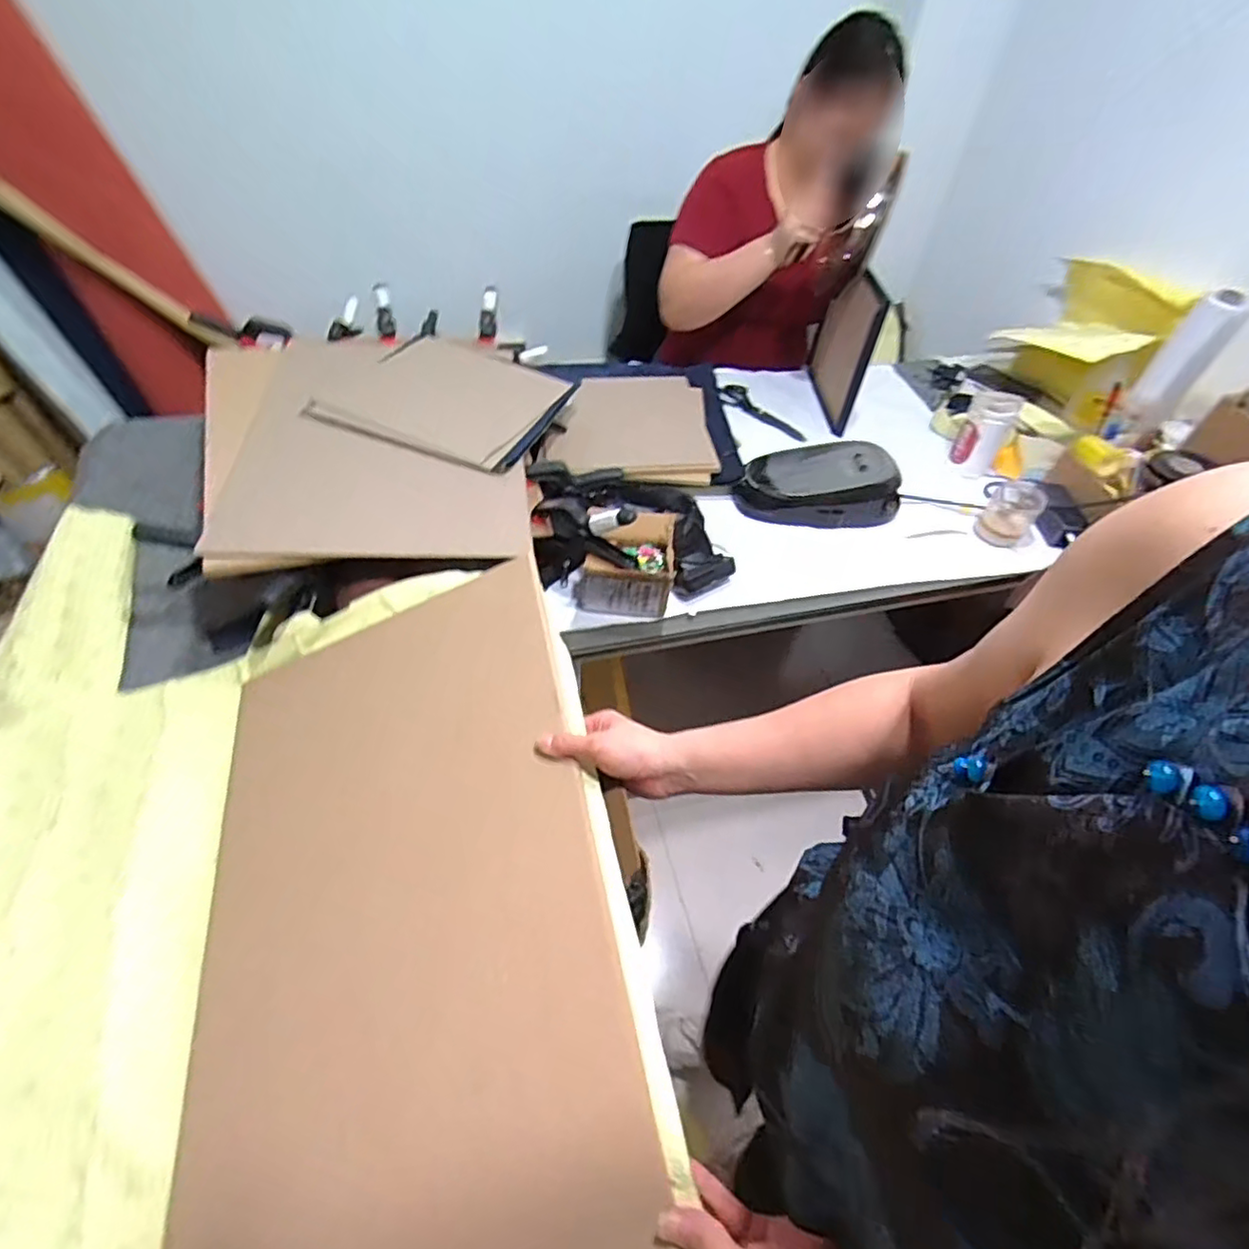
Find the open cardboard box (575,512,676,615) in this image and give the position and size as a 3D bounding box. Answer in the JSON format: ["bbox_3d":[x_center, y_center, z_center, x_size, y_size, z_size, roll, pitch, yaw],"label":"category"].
[{"bbox_3d":[-0.002,-0.085,0.970,0.147,0.117,0.103,4,50,-2],"label":"open cardboard box"}]

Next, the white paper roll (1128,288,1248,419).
[{"bbox_3d":[1.009,-0.483,1.135,0.076,0.204,0.077,37,57,23],"label":"white paper roll"}]

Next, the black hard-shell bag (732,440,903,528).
[{"bbox_3d":[0.359,-0.268,1.170,0.304,0.085,0.160,-1,51,-6],"label":"black hard-shell bag"}]

